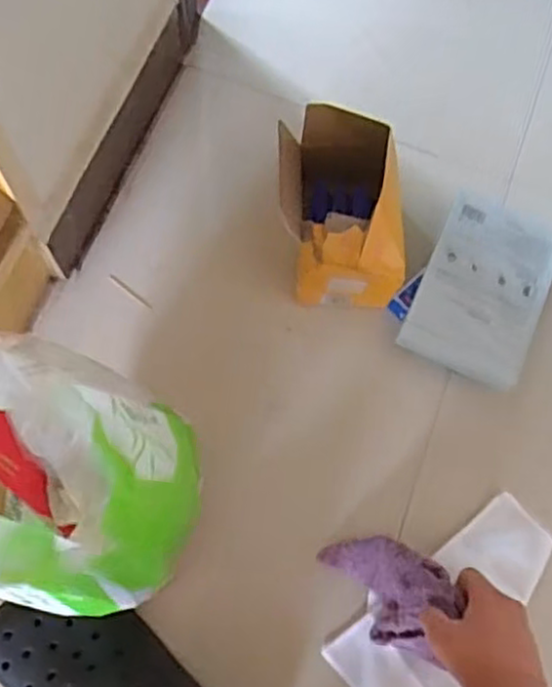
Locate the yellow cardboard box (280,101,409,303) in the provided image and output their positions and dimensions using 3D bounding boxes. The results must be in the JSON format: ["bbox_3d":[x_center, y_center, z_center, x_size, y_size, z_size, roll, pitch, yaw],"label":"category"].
[{"bbox_3d":[0.065,-0.135,0.743,0.123,0.121,0.171,-1,73,-4],"label":"yellow cardboard box"}]

